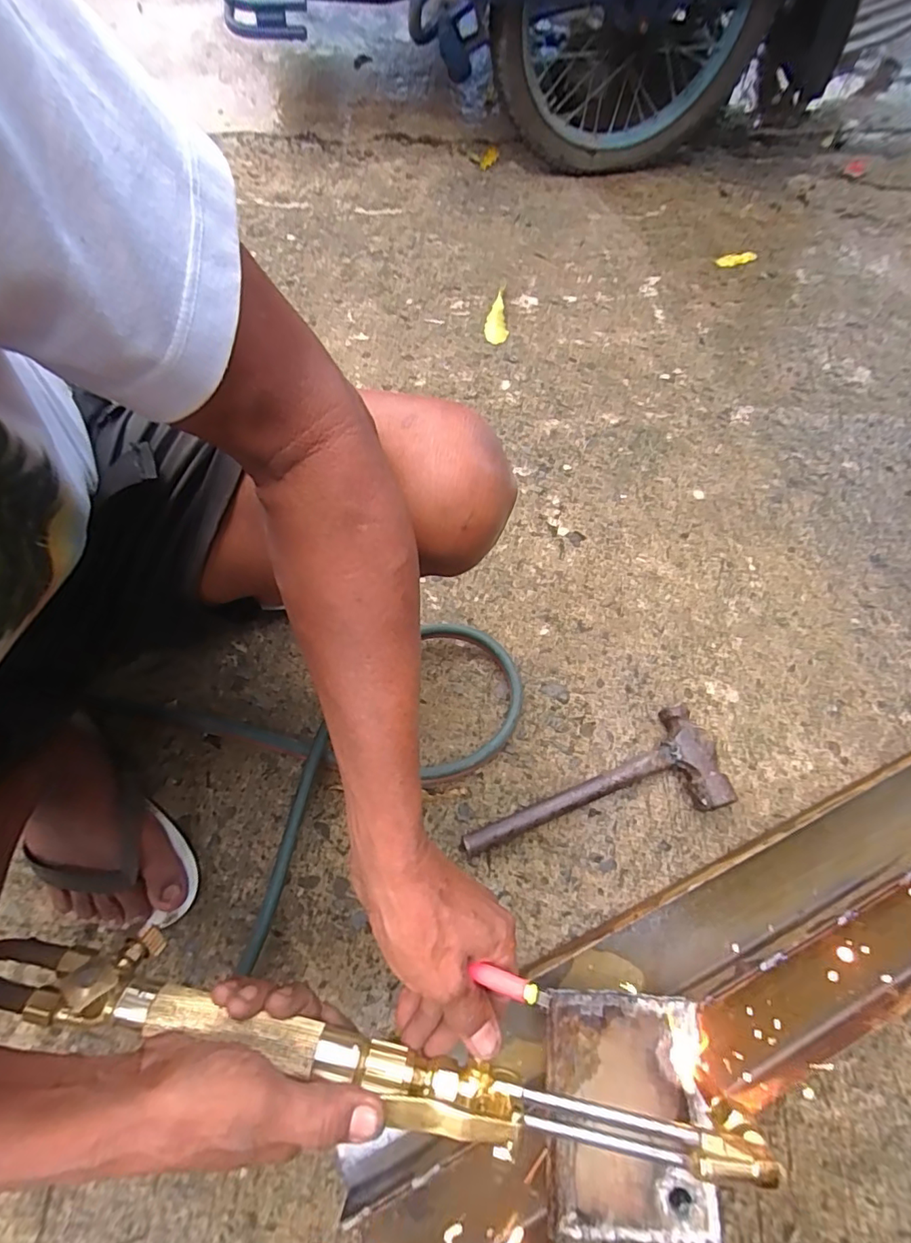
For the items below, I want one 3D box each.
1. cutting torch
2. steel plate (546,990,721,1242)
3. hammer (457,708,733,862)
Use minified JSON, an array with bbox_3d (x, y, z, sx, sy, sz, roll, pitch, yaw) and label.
[{"bbox_3d":[-0.033,0.265,0.302,0.436,0.052,0.040,15,67,1],"label":"cutting torch"},{"bbox_3d":[0.132,0.374,0.393,0.121,0.008,0.146,2,70,1],"label":"steel plate"},{"bbox_3d":[0.137,0.177,0.511,0.267,0.037,0.102,-20,71,-7],"label":"hammer"}]

